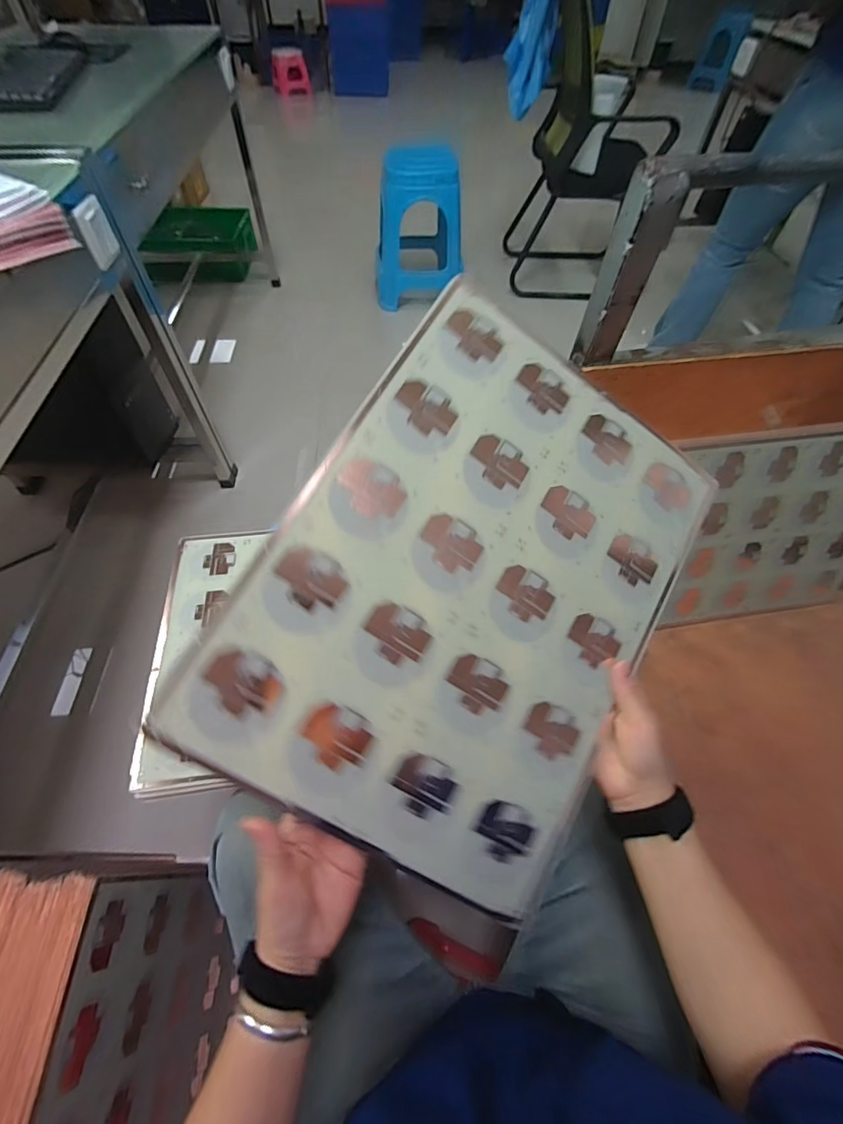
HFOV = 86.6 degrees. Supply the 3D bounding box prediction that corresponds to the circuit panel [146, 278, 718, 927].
[{"bbox_3d":[0.056,0.013,0.379,0.331,0.007,0.446,34,76,-9],"label":"circuit panel"}]

